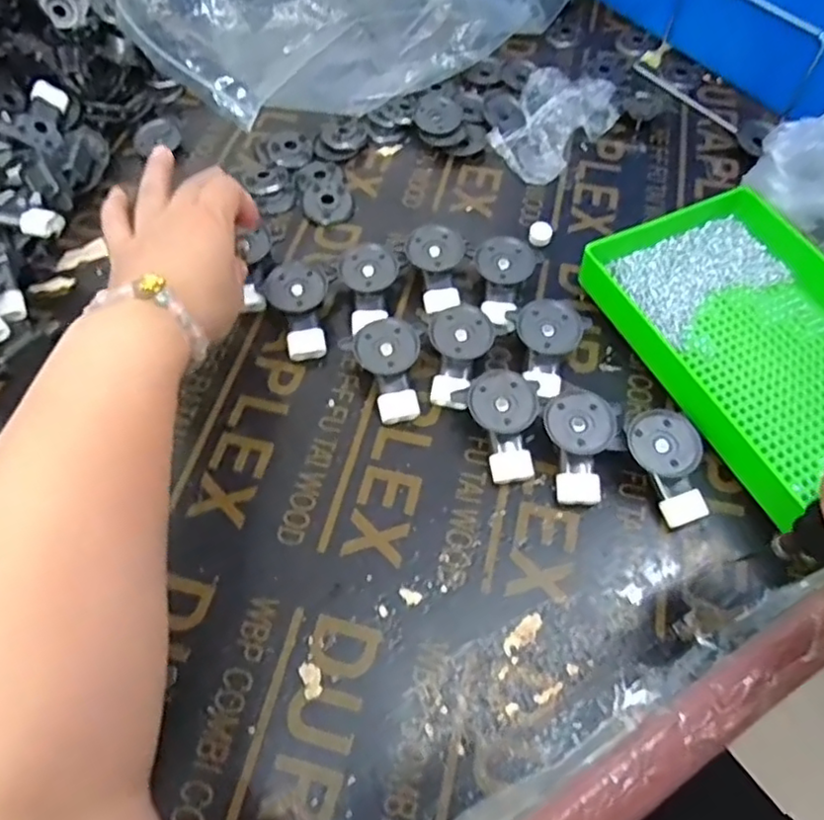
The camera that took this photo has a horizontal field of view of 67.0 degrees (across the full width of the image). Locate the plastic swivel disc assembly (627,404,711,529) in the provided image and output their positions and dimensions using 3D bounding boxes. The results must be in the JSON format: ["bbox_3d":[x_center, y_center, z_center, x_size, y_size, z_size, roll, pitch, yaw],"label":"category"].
[{"bbox_3d":[0.159,0.035,0.381,0.041,0.030,0.065,-27,64,-15],"label":"plastic swivel disc assembly"}]

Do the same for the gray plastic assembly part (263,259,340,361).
[{"bbox_3d":[-0.080,-0.070,0.445,0.047,0.016,0.069,0,82,-6],"label":"gray plastic assembly part"}]

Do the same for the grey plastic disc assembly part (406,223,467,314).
[{"bbox_3d":[0.017,-0.101,0.460,0.041,0.032,0.066,3,60,1],"label":"grey plastic disc assembly part"}]

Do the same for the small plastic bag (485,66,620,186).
[{"bbox_3d":[0.125,-0.254,0.548,0.086,0.029,0.125,25,63,13],"label":"small plastic bag"}]

